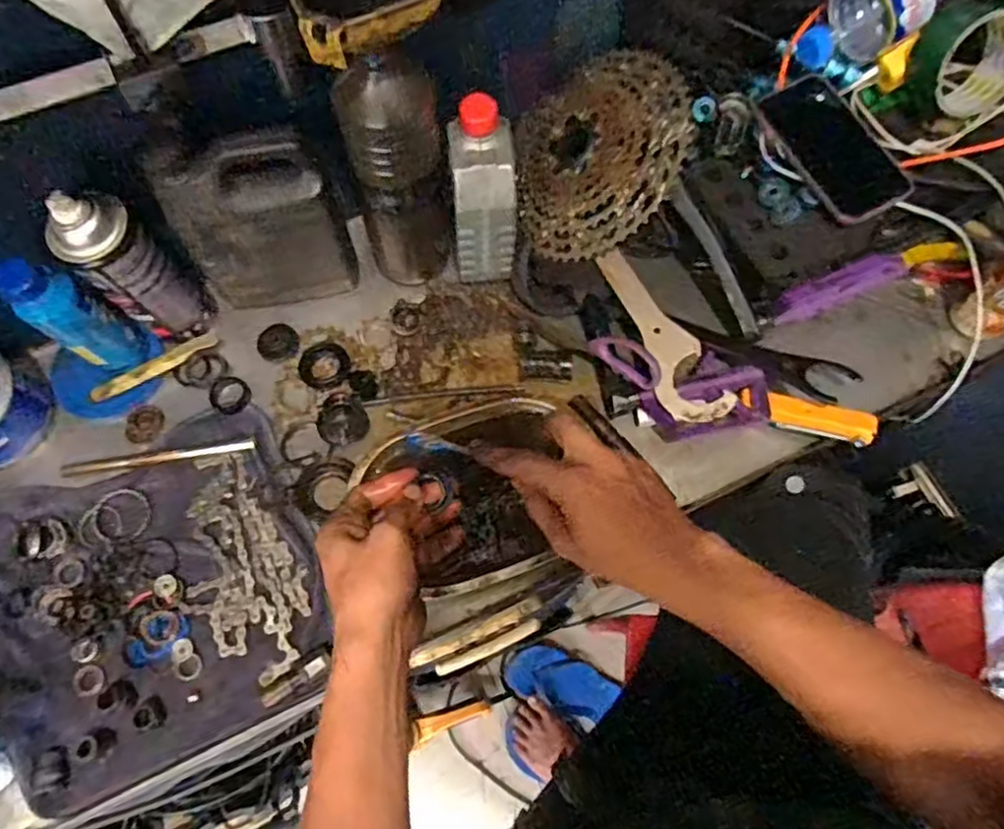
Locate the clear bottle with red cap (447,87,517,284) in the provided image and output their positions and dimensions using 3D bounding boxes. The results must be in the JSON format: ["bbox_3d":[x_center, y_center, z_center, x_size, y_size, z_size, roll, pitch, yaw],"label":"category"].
[{"bbox_3d":[-0.016,-0.195,0.604,0.054,0.156,0.066,-3,69,0],"label":"clear bottle with red cap"}]

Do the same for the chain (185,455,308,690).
[{"bbox_3d":[-0.229,0.126,0.575,0.090,0.013,0.195,-33,72,-11],"label":"chain"}]

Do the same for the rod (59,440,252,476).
[{"bbox_3d":[-0.322,0.041,0.635,0.176,0.004,0.011,-7,69,-2],"label":"rod"}]

